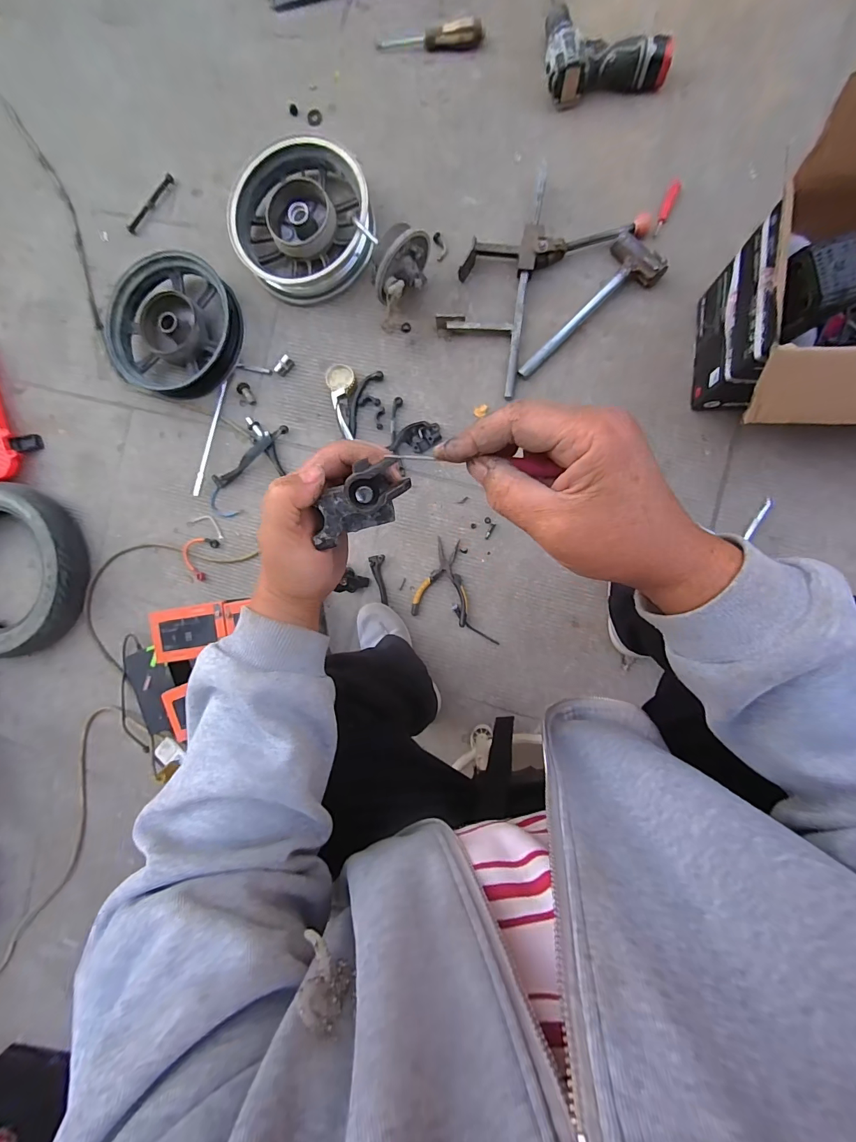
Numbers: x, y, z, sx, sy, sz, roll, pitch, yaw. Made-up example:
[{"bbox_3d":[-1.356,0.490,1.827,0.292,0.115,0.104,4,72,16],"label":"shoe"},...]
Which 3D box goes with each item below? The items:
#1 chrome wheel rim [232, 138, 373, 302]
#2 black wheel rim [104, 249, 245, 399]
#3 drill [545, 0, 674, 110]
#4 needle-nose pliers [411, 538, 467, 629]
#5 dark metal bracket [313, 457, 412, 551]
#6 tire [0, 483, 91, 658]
[{"bbox_3d":[-0.236,-0.659,0.758,0.253,0.064,0.249,-20,89,6],"label":"chrome wheel rim"},{"bbox_3d":[-0.504,-0.482,0.799,0.265,0.061,0.256,22,93,6],"label":"black wheel rim"},{"bbox_3d":[0.307,-0.934,0.692,0.201,0.057,0.202,0,91,6],"label":"drill"},{"bbox_3d":[0.036,0.019,0.763,0.105,0.013,0.152,14,92,6],"label":"needle-nose pliers"},{"bbox_3d":[-0.044,-0.042,0.248,0.066,0.033,0.030,-30,87,6],"label":"dark metal bracket"},{"bbox_3d":[-0.901,0.000,0.851,0.336,0.084,0.354,-6,90,6],"label":"tire"}]

